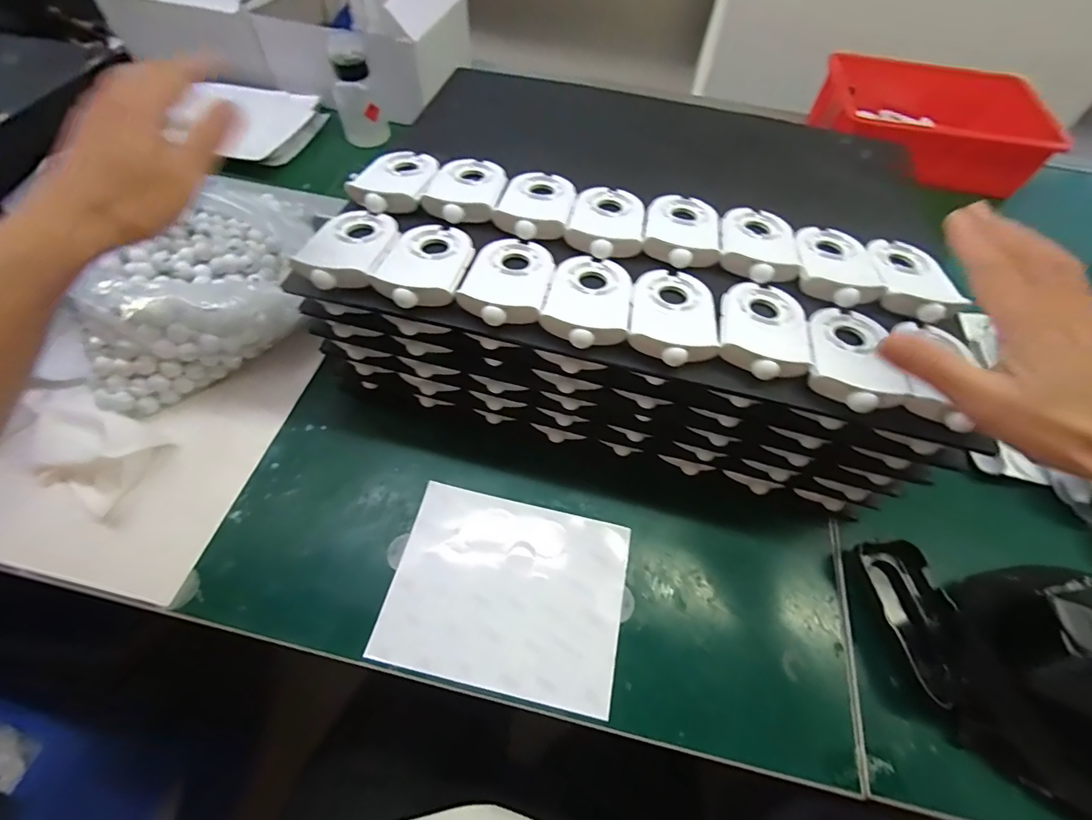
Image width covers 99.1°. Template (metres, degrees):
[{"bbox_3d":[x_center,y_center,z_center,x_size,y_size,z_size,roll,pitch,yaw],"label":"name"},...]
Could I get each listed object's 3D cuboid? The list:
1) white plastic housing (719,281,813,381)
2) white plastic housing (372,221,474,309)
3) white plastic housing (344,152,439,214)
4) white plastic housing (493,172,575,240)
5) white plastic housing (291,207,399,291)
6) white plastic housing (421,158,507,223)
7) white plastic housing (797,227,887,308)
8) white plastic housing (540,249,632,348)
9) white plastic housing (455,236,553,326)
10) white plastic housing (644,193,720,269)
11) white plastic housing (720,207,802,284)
[{"bbox_3d":[0.149,-0.058,0.317,0.056,0.020,0.087,15,58,5],"label":"white plastic housing"},{"bbox_3d":[-0.085,-0.109,0.335,0.056,0.022,0.090,7,58,0],"label":"white plastic housing"},{"bbox_3d":[-0.125,-0.193,0.385,0.057,0.019,0.086,11,58,3],"label":"white plastic housing"},{"bbox_3d":[-0.007,-0.169,0.374,0.056,0.020,0.086,11,58,3],"label":"white plastic housing"},{"bbox_3d":[-0.144,-0.118,0.344,0.060,0.020,0.087,7,51,-1],"label":"white plastic housing"},{"bbox_3d":[-0.065,-0.183,0.378,0.058,0.019,0.083,8,58,1],"label":"white plastic housing"},{"bbox_3d":[0.224,-0.112,0.354,0.059,0.019,0.083,19,58,8],"label":"white plastic housing"},{"bbox_3d":[0.031,-0.080,0.324,0.057,0.019,0.087,12,58,4],"label":"white plastic housing"},{"bbox_3d":[-0.026,-0.096,0.330,0.058,0.022,0.088,11,58,3],"label":"white plastic housing"},{"bbox_3d":[0.108,-0.145,0.364,0.056,0.019,0.084,11,58,3],"label":"white plastic housing"},{"bbox_3d":[0.165,-0.132,0.360,0.055,0.017,0.084,12,58,4],"label":"white plastic housing"}]

